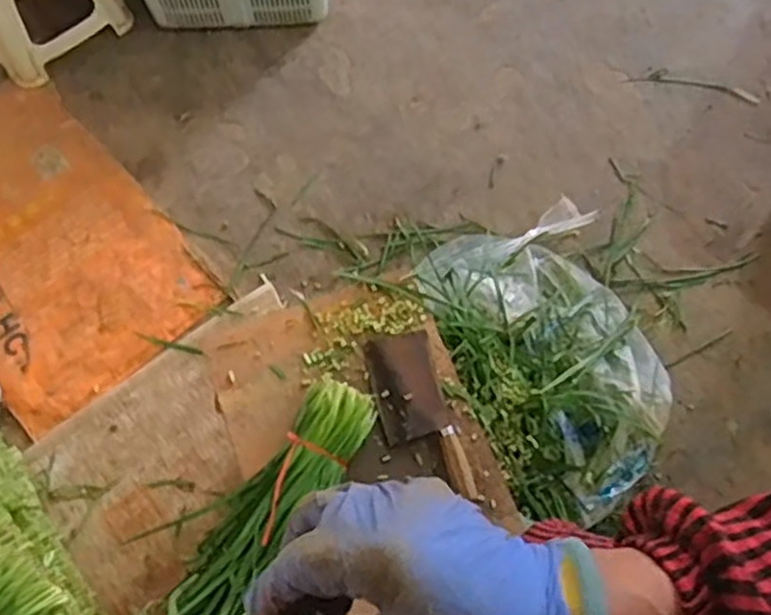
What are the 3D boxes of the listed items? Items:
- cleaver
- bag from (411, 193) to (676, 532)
[{"bbox_3d":[0.045,0.155,1.109,0.099,0.035,0.254,-14,70,-5],"label":"cleaver"},{"bbox_3d":[0.298,0.065,1.314,0.381,0.205,0.535,-21,70,-8],"label":"bag"}]

